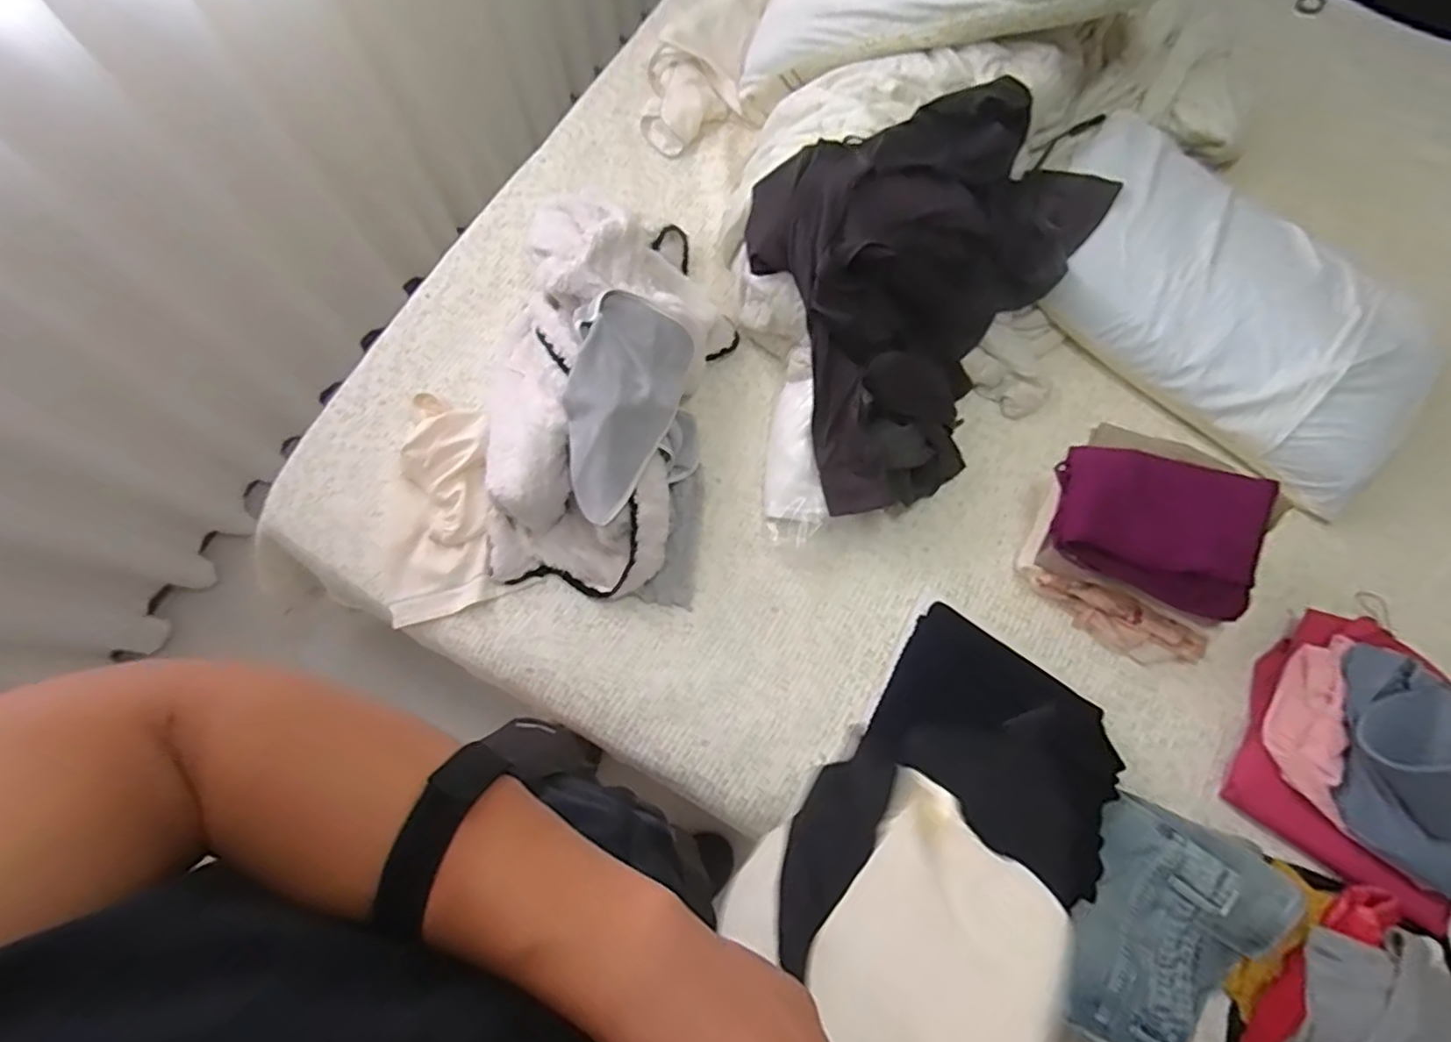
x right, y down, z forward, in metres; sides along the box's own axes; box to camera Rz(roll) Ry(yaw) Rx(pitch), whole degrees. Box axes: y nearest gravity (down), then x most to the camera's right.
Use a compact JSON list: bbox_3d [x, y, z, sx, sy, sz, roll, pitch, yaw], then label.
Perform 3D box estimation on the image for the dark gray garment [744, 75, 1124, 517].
[{"bbox_3d":[0.330,-0.348,0.963,0.606,0.248,0.461,-29,76,-9],"label":"dark gray garment"}]

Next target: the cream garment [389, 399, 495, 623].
[{"bbox_3d":[-0.416,-0.026,0.946,0.156,0.058,0.343,0,74,-1],"label":"cream garment"}]

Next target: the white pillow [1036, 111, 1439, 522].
[{"bbox_3d":[0.788,-0.360,1.044,0.667,0.115,0.386,39,77,9],"label":"white pillow"}]

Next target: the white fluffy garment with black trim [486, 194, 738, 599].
[{"bbox_3d":[-0.188,-0.212,0.943,0.323,0.182,0.595,16,74,3],"label":"white fluffy garment with black trim"}]

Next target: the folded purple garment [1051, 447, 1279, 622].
[{"bbox_3d":[0.555,0.003,0.826,0.228,0.079,0.181,18,74,4],"label":"folded purple garment"}]

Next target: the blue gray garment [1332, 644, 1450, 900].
[{"bbox_3d":[0.864,0.296,0.766,0.203,0.099,0.273,17,74,4],"label":"blue gray garment"}]

